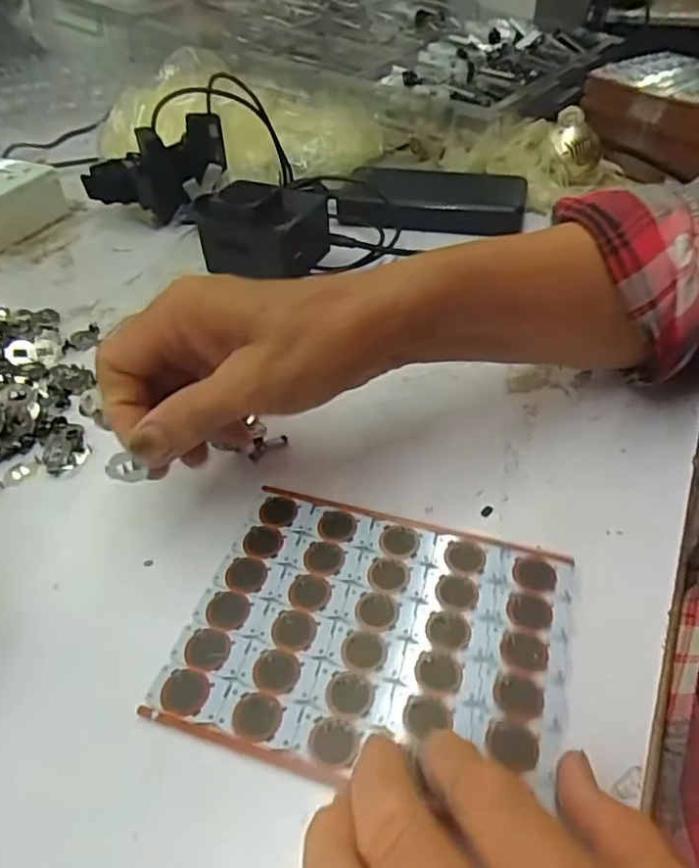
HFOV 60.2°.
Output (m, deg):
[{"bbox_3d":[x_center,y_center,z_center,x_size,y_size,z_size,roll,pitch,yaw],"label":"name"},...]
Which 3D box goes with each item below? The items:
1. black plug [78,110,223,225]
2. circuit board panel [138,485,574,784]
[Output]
[{"bbox_3d":[-0.169,-0.225,0.521,0.124,0.072,0.064,-10,45,-7],"label":"black plug"},{"bbox_3d":[0.009,0.079,0.246,0.147,0.004,0.114,12,47,14],"label":"circuit board panel"}]

